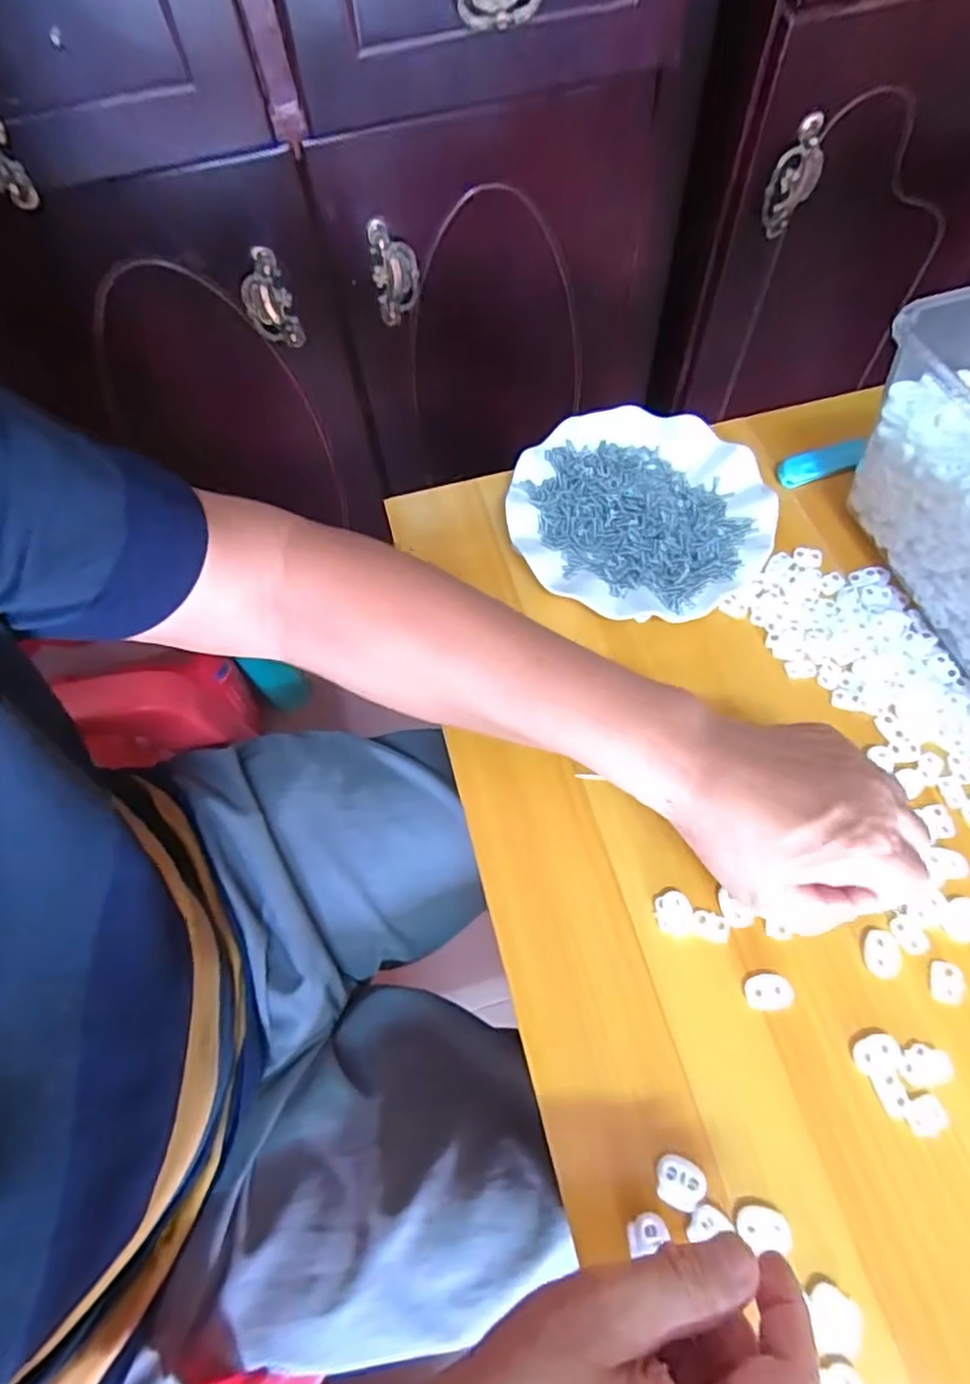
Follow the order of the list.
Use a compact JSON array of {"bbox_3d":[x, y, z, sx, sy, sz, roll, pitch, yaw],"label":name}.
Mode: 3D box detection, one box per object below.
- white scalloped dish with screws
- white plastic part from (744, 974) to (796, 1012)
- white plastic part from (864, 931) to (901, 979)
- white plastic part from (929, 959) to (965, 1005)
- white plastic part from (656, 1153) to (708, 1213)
[{"bbox_3d":[0.109,-0.129,0.468,0.176,0.017,0.177,-1,64,2],"label":"white scalloped dish with screws"},{"bbox_3d":[0.149,0.157,0.340,0.025,0.005,0.017,-4,64,1],"label":"white plastic part"},{"bbox_3d":[0.210,0.139,0.346,0.018,0.004,0.023,-1,64,2],"label":"white plastic part"},{"bbox_3d":[0.239,0.150,0.337,0.016,0.004,0.020,12,65,8],"label":"white plastic part"},{"bbox_3d":[0.092,0.231,0.308,0.023,0.007,0.020,13,65,9],"label":"white plastic part"}]

